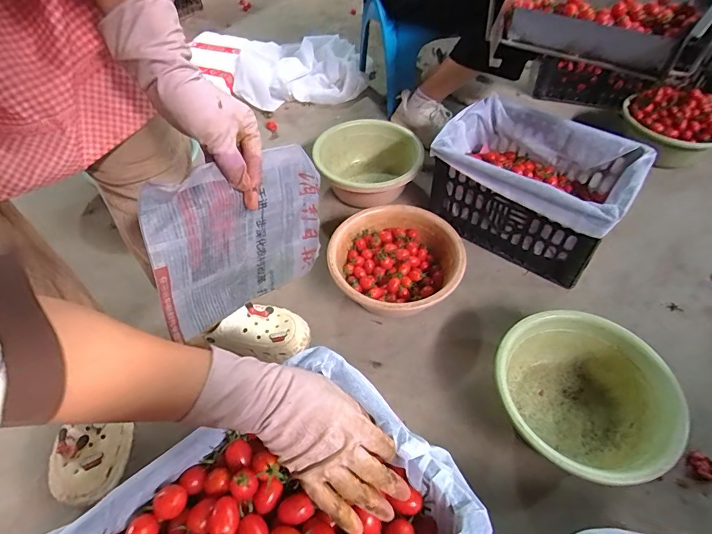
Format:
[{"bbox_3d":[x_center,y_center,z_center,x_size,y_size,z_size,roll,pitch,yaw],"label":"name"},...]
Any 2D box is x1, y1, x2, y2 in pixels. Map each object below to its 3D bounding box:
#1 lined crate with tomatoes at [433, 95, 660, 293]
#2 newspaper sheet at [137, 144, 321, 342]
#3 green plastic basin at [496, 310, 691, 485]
[{"bbox_3d":[0.370,-0.178,0.903,0.382,0.218,0.291,31,56,22],"label":"lined crate with tomatoes"},{"bbox_3d":[-0.128,-0.037,0.479,0.022,0.172,0.232,19,32,32],"label":"newspaper sheet"},{"bbox_3d":[0.346,0.210,0.653,0.247,0.121,0.245,0,51,0],"label":"green plastic basin"}]

